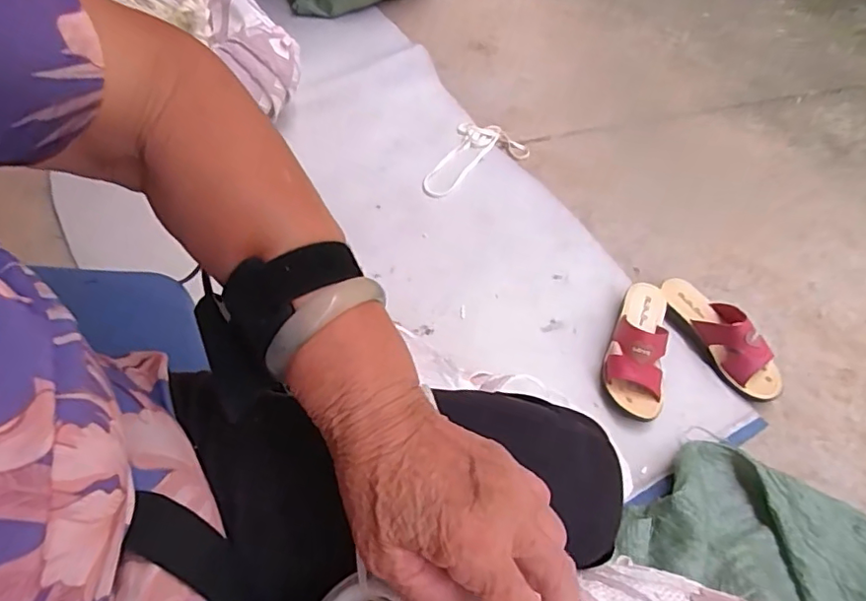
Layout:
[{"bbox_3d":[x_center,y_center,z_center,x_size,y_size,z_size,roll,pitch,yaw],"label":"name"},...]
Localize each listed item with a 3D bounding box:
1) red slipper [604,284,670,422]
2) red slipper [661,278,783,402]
[{"bbox_3d":[0.309,0.063,0.830,0.084,0.079,0.223,12,58,8],"label":"red slipper"},{"bbox_3d":[0.450,0.049,0.856,0.076,0.076,0.226,-25,61,-15],"label":"red slipper"}]

